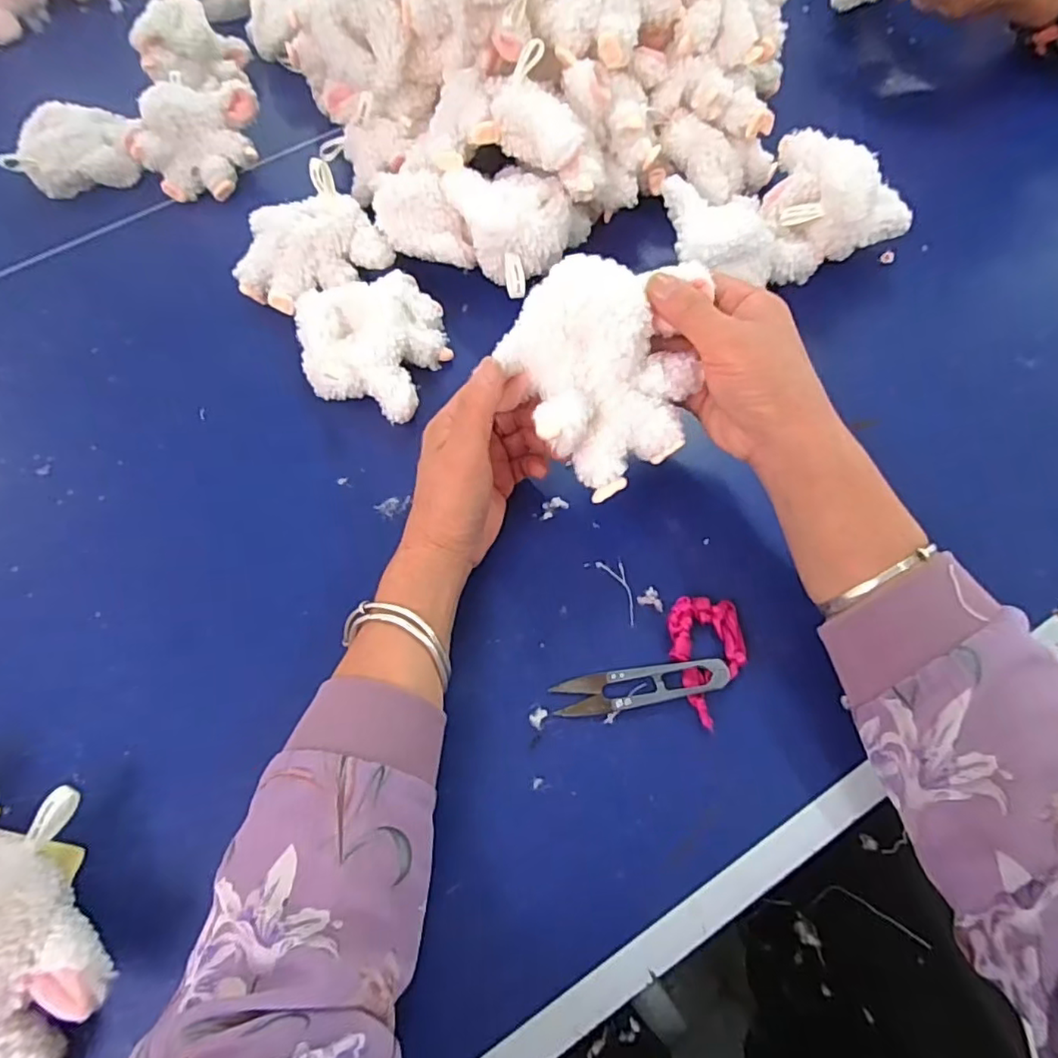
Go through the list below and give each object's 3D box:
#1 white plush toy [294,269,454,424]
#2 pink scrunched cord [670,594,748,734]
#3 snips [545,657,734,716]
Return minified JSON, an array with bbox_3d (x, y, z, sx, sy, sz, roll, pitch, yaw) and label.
[{"bbox_3d":[-0.120,-0.142,0.470,0.112,0.040,0.128,-15,64,-3],"label":"white plush toy"},{"bbox_3d":[0.109,0.078,0.358,0.043,0.013,0.075,-5,64,1],"label":"pink scrunched cord"},{"bbox_3d":[0.067,0.093,0.357,0.102,0.008,0.023,-8,64,0],"label":"snips"}]

